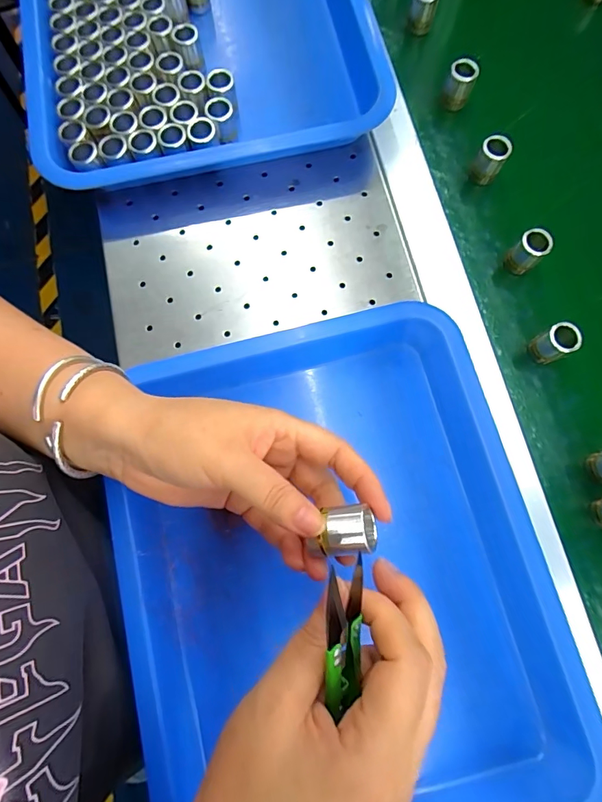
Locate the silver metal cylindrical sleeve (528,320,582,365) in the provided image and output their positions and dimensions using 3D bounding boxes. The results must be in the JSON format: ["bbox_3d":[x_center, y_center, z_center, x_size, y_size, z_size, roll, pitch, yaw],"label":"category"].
[{"bbox_3d":[0.192,-0.043,0.309,0.018,0.032,0.022,-22,79,-4],"label":"silver metal cylindrical sleeve"}]

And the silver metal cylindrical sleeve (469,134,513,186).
[{"bbox_3d":[0.160,-0.204,0.350,0.023,0.037,0.021,0,78,1],"label":"silver metal cylindrical sleeve"}]

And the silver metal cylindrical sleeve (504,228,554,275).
[{"bbox_3d":[0.180,-0.118,0.326,0.023,0.034,0.019,38,81,8],"label":"silver metal cylindrical sleeve"}]

